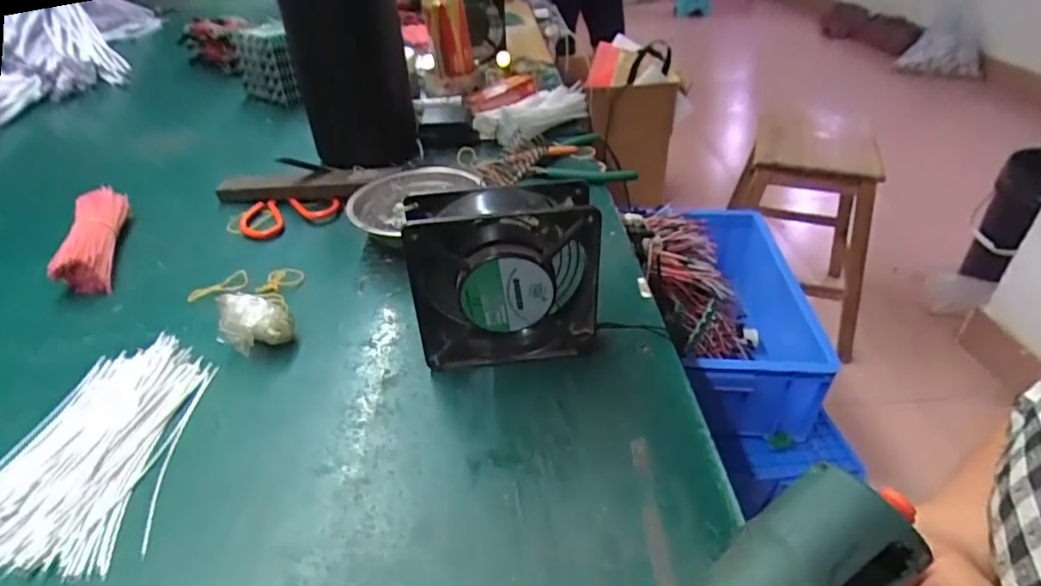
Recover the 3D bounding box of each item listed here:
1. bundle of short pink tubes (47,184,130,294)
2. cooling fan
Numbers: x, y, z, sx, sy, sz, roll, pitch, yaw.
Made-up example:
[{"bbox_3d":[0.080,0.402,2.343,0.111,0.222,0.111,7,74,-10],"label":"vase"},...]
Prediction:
[{"bbox_3d":[-0.398,-0.053,0.538,0.044,0.034,0.153,-14,37,-16],"label":"bundle of short pink tubes"},{"bbox_3d":[-0.010,-0.008,0.383,0.120,0.123,0.044,-4,36,-3],"label":"cooling fan"}]

